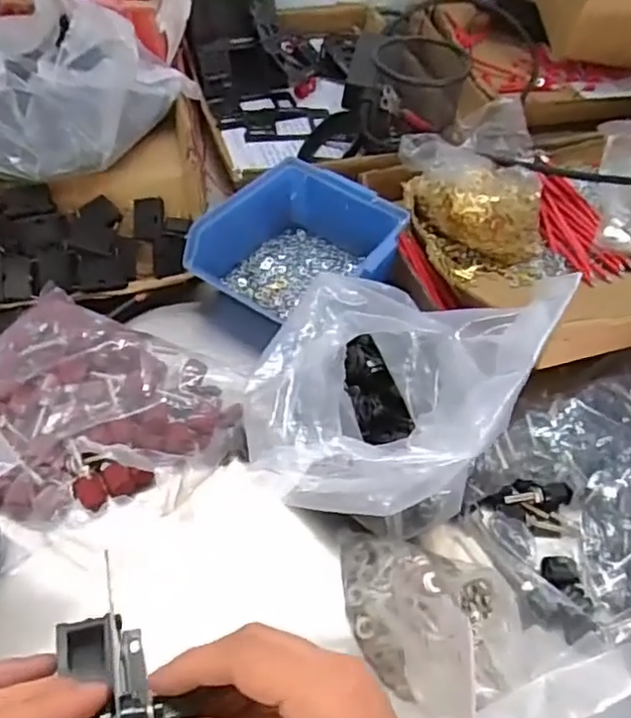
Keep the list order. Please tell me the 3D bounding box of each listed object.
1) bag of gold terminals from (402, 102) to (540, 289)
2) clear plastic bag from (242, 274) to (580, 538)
[{"bbox_3d":[0.137,-0.149,0.545,0.115,0.053,0.152,-2,52,-6],"label":"bag of gold terminals"},{"bbox_3d":[0.031,0.020,0.358,0.139,0.119,0.166,29,55,19],"label":"clear plastic bag"}]

